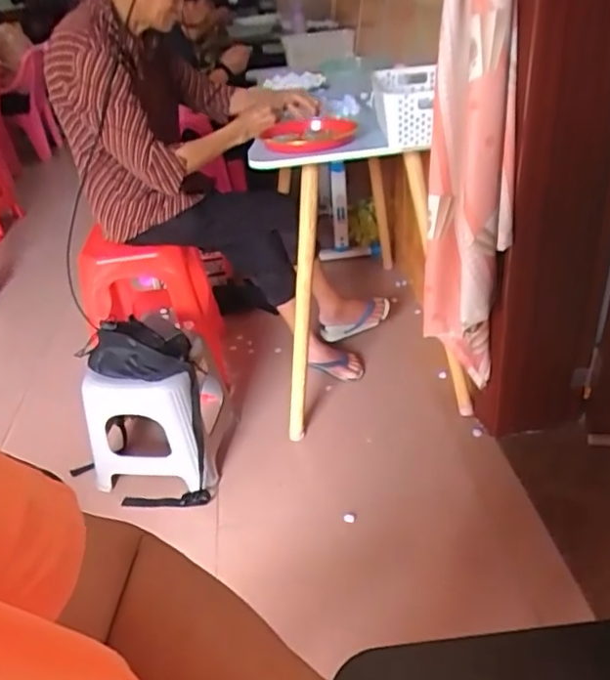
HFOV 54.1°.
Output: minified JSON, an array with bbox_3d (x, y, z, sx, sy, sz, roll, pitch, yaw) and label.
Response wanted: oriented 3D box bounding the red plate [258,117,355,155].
[{"bbox_3d":[0.005,-0.466,1.350,0.189,0.033,0.229,-14,35,-11],"label":"red plate"}]

